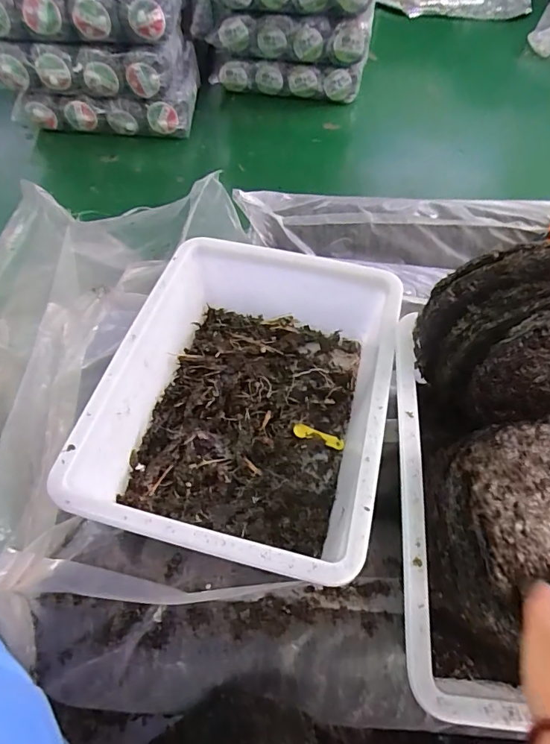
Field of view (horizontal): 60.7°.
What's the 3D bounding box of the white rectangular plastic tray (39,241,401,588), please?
[{"bbox_3d":[-0.024,0.025,0.522,0.273,0.119,0.355,13,59,7],"label":"white rectangular plastic tray"}]

